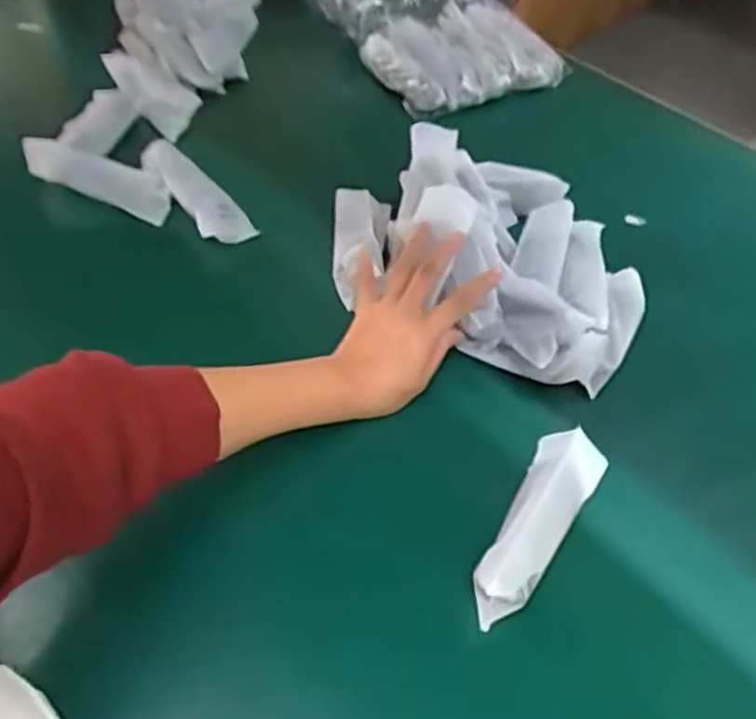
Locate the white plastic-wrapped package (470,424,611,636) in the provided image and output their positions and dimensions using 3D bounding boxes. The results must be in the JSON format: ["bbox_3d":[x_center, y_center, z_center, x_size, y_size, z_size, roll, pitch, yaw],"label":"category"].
[{"bbox_3d":[0.111,0.109,0.513,0.046,0.031,0.153,25,52,19],"label":"white plastic-wrapped package"}]

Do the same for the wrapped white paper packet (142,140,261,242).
[{"bbox_3d":[-0.180,-0.171,0.748,0.057,0.016,0.167,-20,53,-33],"label":"wrapped white paper packet"}]

